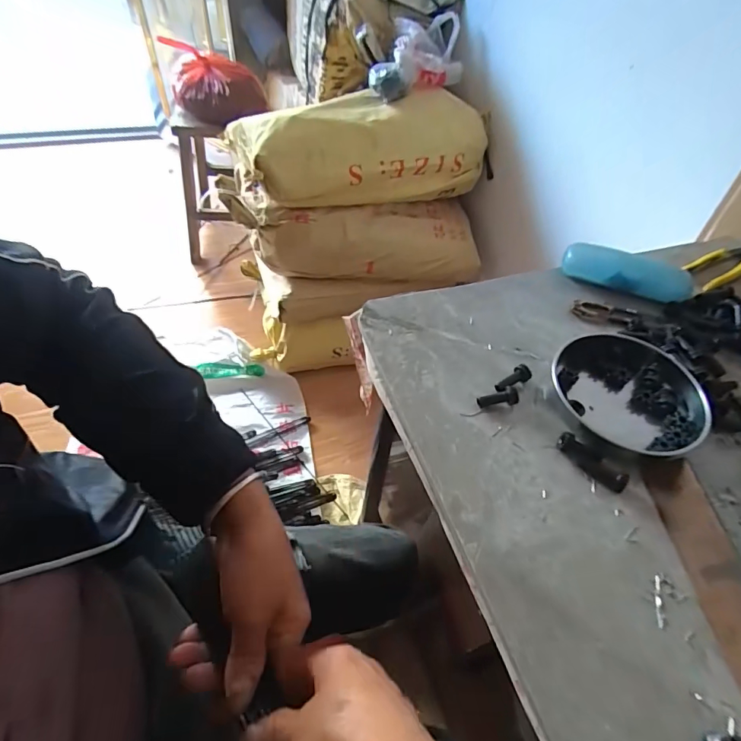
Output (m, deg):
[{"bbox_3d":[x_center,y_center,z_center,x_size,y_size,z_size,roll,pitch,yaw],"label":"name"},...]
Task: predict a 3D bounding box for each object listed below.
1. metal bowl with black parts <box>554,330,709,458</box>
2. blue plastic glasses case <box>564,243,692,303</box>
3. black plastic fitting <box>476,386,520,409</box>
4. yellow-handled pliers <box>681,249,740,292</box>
[{"bbox_3d":[0.251,0.019,0.430,0.126,0.031,0.135,3,51,-4],"label":"metal bowl with black parts"},{"bbox_3d":[0.322,-0.122,0.545,0.160,0.033,0.045,15,51,6],"label":"blue plastic glasses case"},{"bbox_3d":[0.122,0.026,0.422,0.039,0.015,0.013,-4,52,-9],"label":"black plastic fitting"},{"bbox_3d":[0.483,-0.149,0.597,0.176,0.010,0.047,-26,59,-24],"label":"yellow-handled pliers"}]

